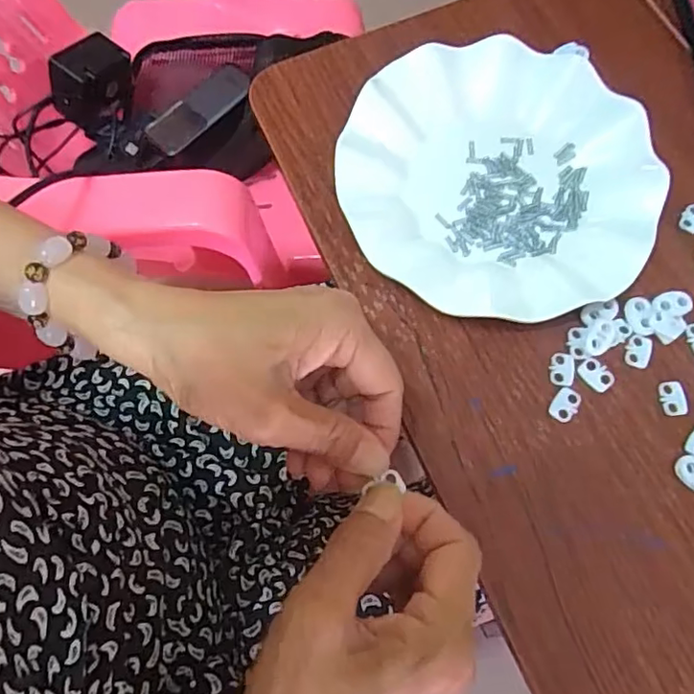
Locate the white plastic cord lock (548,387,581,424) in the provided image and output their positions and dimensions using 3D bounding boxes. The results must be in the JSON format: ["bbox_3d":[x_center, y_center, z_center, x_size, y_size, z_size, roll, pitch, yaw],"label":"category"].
[{"bbox_3d":[0.119,0.032,0.312,0.013,0.004,0.018,32,76,11],"label":"white plastic cord lock"}]

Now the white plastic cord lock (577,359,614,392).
[{"bbox_3d":[0.139,0.016,0.317,0.012,0.004,0.018,-40,75,-10],"label":"white plastic cord lock"}]

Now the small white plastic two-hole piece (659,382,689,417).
[{"bbox_3d":[0.179,0.028,0.312,0.013,0.004,0.019,-2,72,1],"label":"small white plastic two-hole piece"}]

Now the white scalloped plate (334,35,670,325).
[{"bbox_3d":[0.090,-0.105,0.344,0.181,0.023,0.185,-1,72,2],"label":"white scalloped plate"}]

